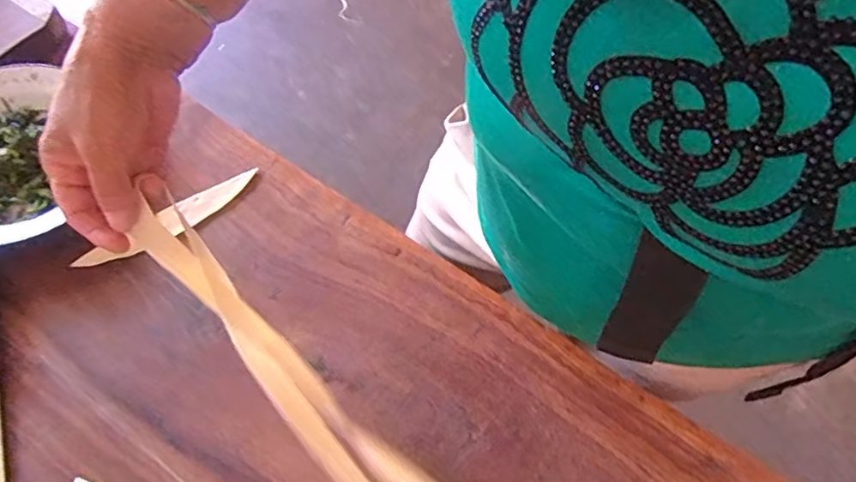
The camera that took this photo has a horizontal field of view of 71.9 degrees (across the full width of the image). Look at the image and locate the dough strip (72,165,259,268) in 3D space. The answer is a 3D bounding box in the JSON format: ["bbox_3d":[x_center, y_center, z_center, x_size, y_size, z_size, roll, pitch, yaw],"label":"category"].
[{"bbox_3d":[-0.236,-0.019,0.545,0.172,0.007,0.026,-35,69,-20],"label":"dough strip"}]

